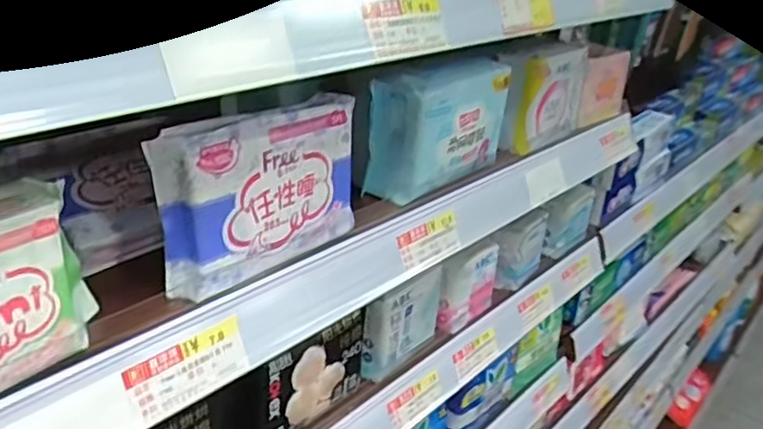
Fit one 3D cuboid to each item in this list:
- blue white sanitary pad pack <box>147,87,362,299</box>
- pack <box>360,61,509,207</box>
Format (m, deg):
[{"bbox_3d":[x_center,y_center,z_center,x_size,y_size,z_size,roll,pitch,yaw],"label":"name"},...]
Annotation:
[{"bbox_3d":[-0.062,-0.015,0.359,0.032,0.083,0.121,22,30,30],"label":"blue white sanitary pad pack"},{"bbox_3d":[0.045,-0.064,0.476,0.041,0.079,0.124,24,32,33],"label":"pack"}]

